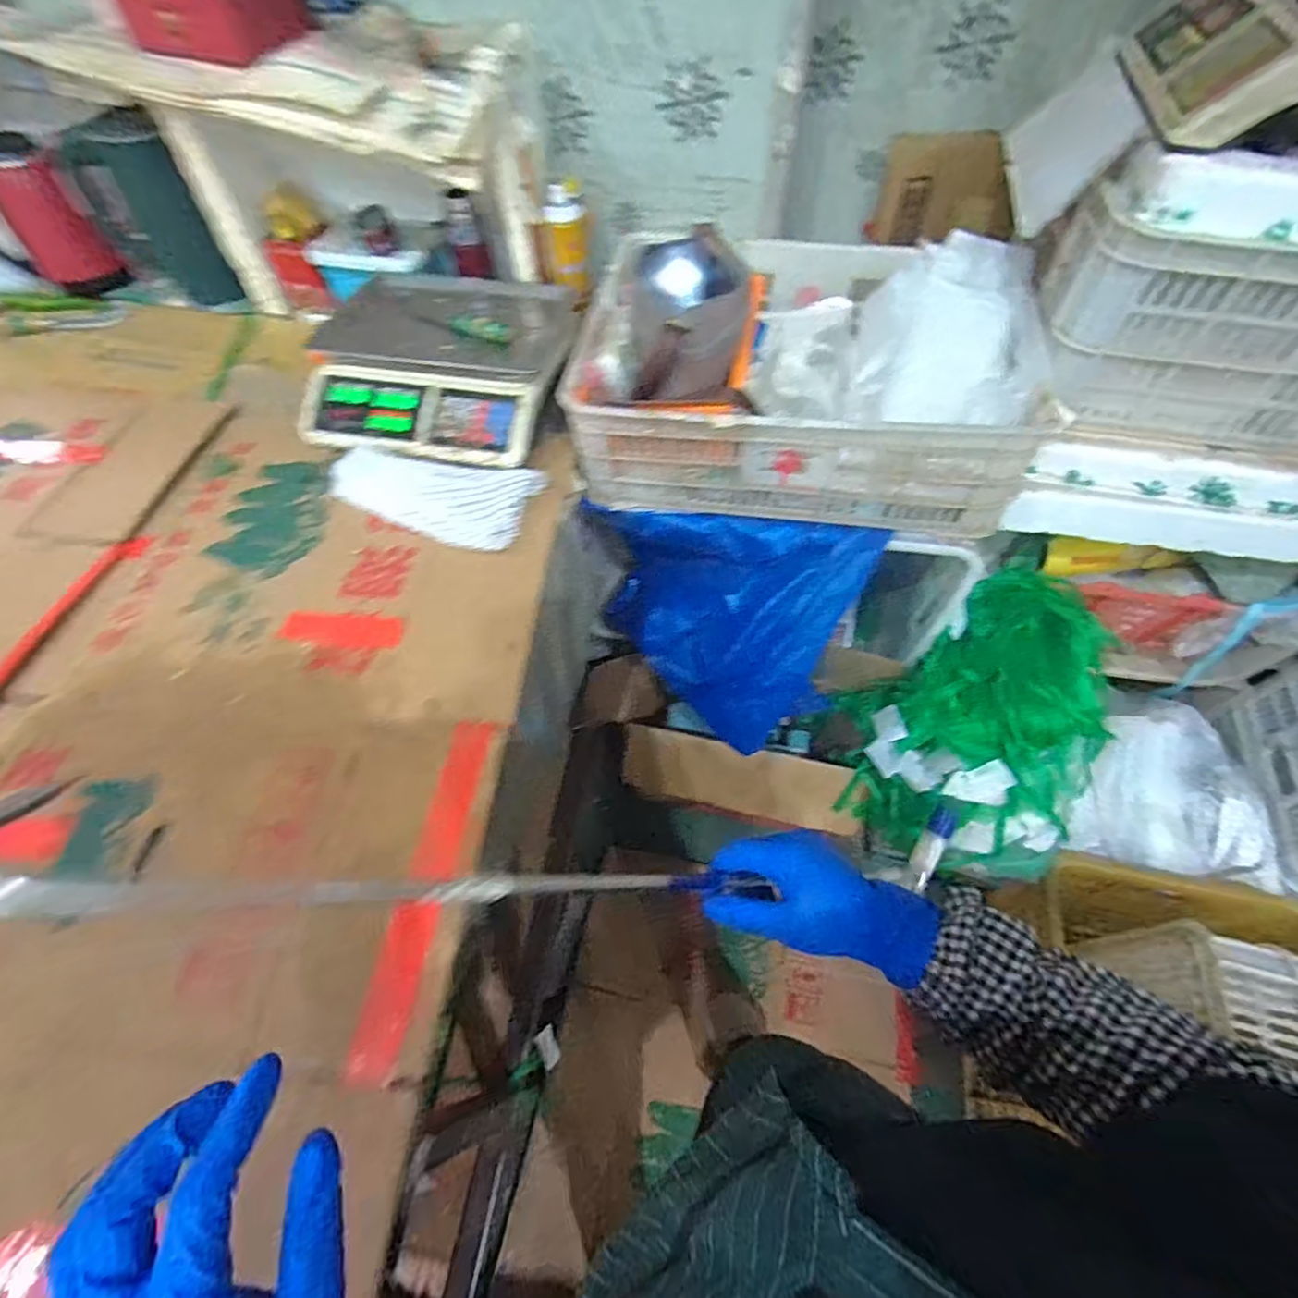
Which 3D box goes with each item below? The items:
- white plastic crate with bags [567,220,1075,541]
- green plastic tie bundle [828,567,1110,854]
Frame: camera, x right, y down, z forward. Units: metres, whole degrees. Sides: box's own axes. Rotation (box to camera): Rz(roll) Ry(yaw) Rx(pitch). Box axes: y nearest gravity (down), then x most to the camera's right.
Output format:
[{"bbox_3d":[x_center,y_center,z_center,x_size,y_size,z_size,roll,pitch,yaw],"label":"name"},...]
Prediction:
[{"bbox_3d":[0.210,-0.395,0.834,0.571,0.243,0.387,8,57,6],"label":"white plastic crate with bags"},{"bbox_3d":[0.508,0.093,0.993,0.359,0.291,0.379,2,57,2],"label":"green plastic tie bundle"}]

